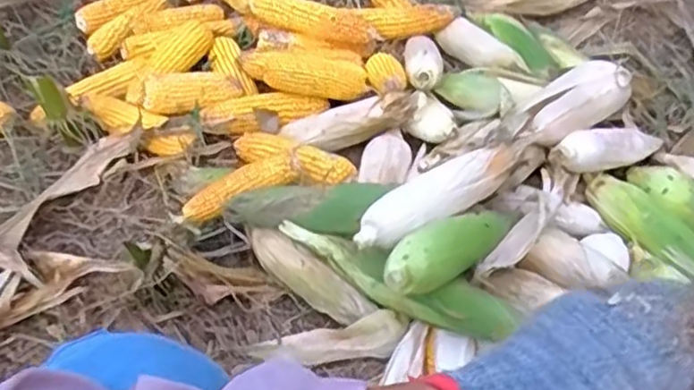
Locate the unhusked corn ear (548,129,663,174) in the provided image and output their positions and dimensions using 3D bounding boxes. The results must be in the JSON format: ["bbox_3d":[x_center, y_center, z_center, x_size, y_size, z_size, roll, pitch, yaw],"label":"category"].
[{"bbox_3d":[0.369,-0.066,1.021,0.204,0.045,0.059,-8,48,-31],"label":"unhusked corn ear"}]

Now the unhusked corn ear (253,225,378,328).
[{"bbox_3d":[-0.053,0.101,0.908,0.195,0.043,0.042,32,61,29],"label":"unhusked corn ear"}]

